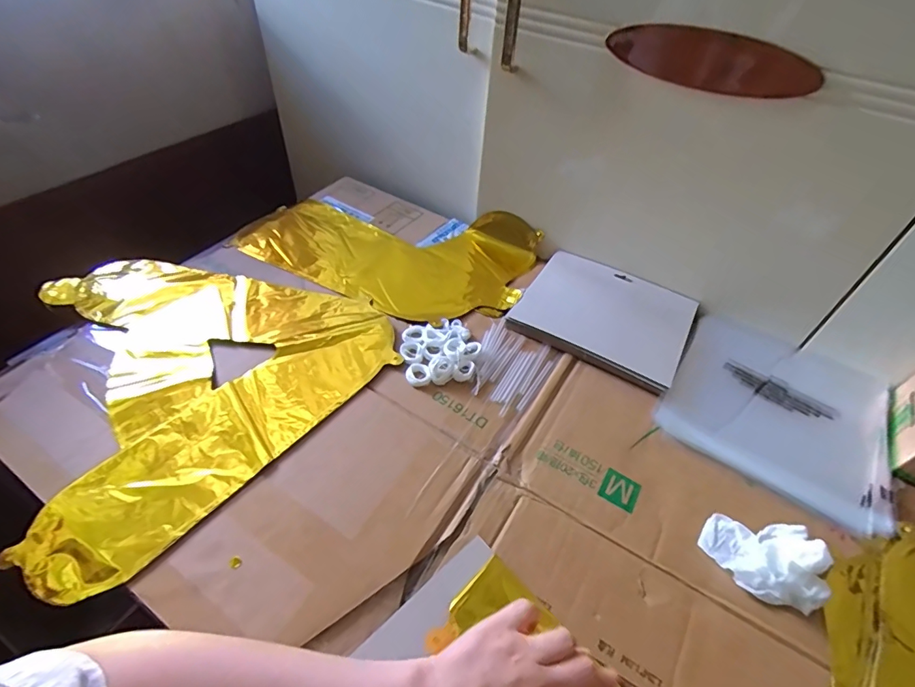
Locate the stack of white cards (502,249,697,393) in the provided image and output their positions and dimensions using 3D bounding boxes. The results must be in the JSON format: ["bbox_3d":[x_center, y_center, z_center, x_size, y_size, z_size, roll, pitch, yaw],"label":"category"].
[{"bbox_3d":[0.183,-0.036,0.582,0.194,0.016,0.162,28,52,18],"label":"stack of white cards"}]

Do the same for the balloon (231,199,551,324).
[{"bbox_3d":[-0.104,-0.119,0.633,0.402,0.033,0.199,10,45,6],"label":"balloon"}]

